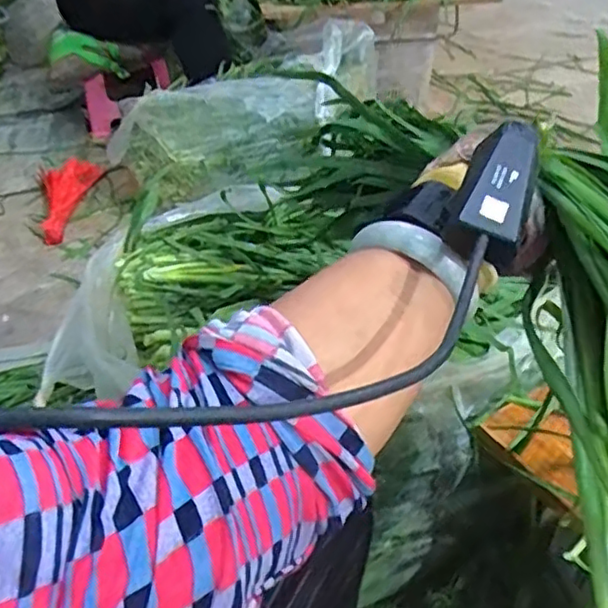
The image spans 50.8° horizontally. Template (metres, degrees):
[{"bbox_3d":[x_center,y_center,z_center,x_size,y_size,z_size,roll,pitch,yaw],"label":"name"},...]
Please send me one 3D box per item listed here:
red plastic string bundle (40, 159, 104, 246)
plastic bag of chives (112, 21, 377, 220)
[{"bbox_3d":[-0.555,-0.241,1.471,0.138,0.066,0.282,-7,39,-5],"label":"red plastic string bundle"},{"bbox_3d":[-0.101,-0.385,1.295,0.580,0.227,0.191,-24,43,-5],"label":"plastic bag of chives"}]

